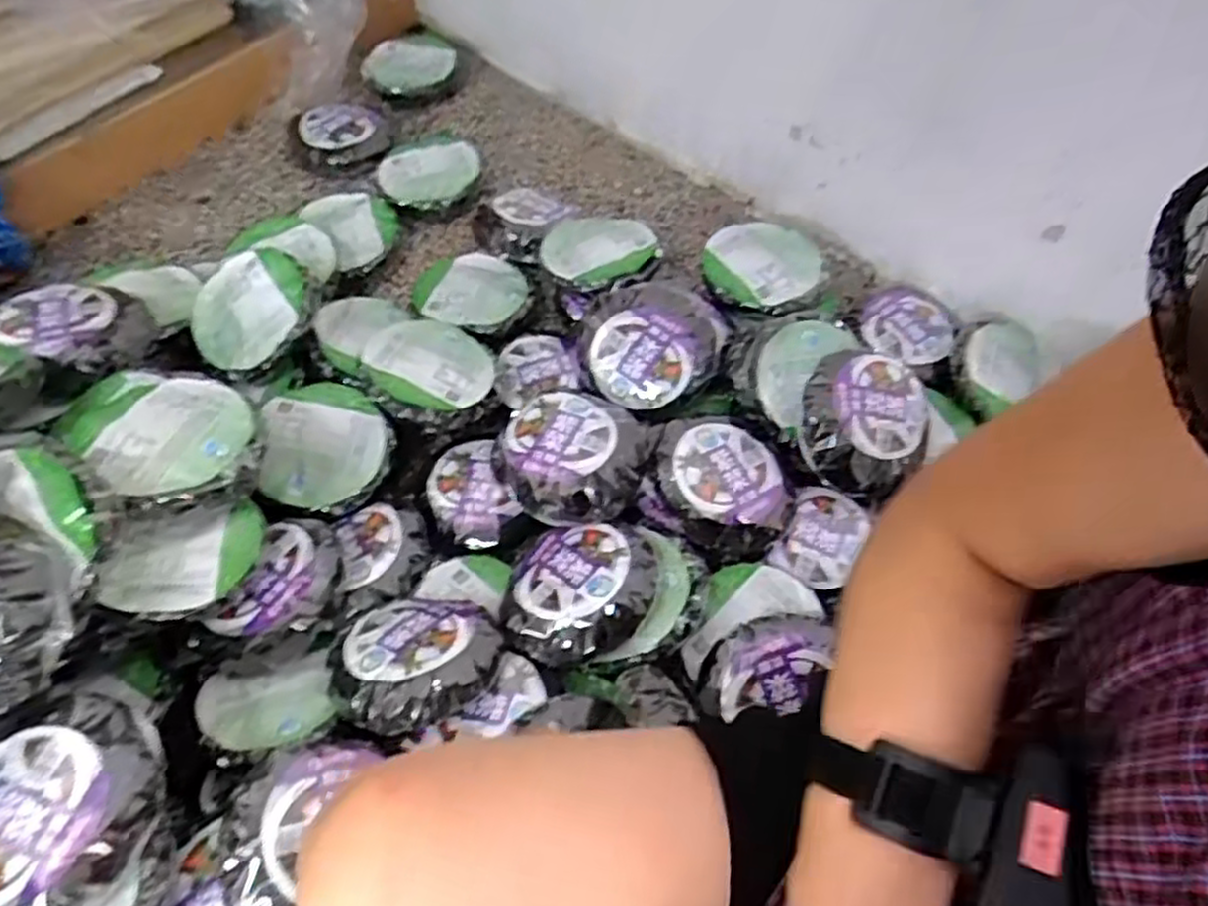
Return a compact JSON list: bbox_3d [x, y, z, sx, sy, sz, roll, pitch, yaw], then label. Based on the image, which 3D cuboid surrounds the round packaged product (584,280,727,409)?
[{"bbox_3d":[0.060,-0.123,0.906,0.162,0.075,0.149,1,83,7],"label":"round packaged product"}]

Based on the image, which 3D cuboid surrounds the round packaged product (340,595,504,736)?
[{"bbox_3d":[-0.173,0.190,0.699,0.139,0.043,0.139,-5,36,4],"label":"round packaged product"}]

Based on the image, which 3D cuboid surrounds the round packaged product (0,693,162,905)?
[{"bbox_3d":[-0.396,0.255,0.550,0.133,0.035,0.147,23,62,16],"label":"round packaged product"}]

